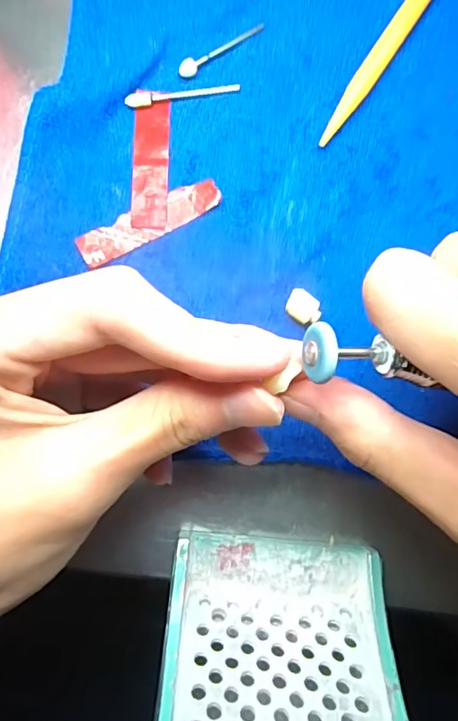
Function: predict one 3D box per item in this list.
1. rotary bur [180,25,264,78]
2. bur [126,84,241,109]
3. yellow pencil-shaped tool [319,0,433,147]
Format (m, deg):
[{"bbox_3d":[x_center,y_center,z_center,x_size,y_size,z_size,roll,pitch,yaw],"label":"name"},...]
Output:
[{"bbox_3d":[-0.003,-0.130,0.220,0.043,0.005,0.006,-38,85,-8],"label":"rotary bur"},{"bbox_3d":[-0.019,-0.109,0.216,0.047,0.004,0.006,-11,82,-5],"label":"bur"},{"bbox_3d":[0.074,-0.143,0.226,0.009,0.007,0.132,34,81,3],"label":"yellow pencil-shaped tool"}]

